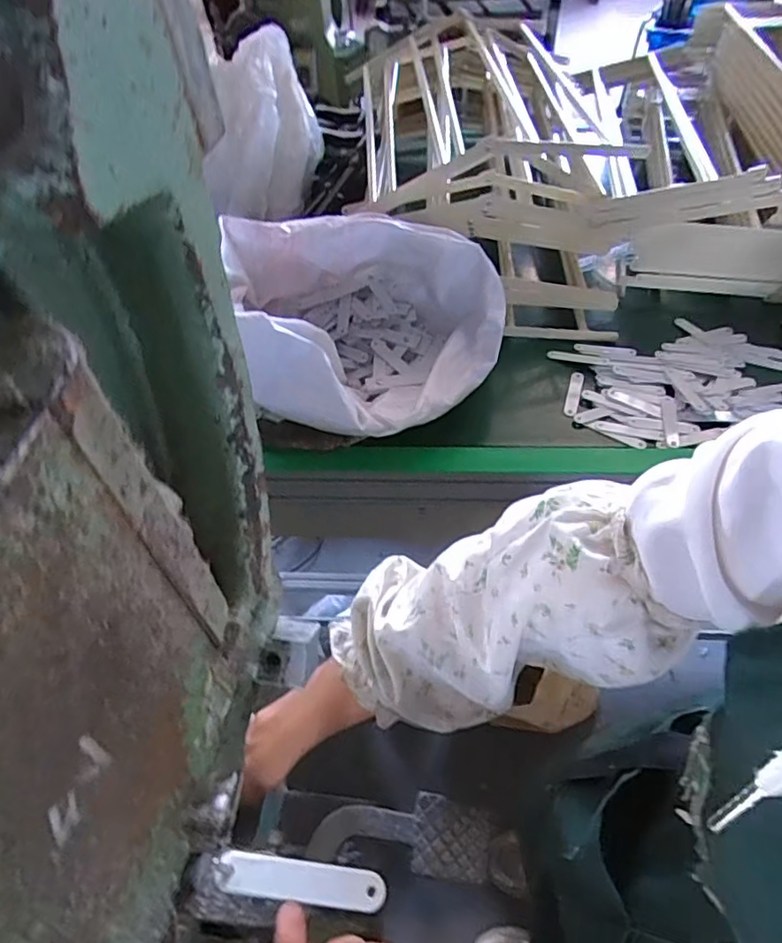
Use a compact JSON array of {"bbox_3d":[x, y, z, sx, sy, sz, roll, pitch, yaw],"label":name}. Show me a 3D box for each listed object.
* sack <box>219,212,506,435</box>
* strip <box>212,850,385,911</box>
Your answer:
[{"bbox_3d":[-0.035,-0.193,0.735,0.345,0.179,0.326,5,52,8],"label":"sack"},{"bbox_3d":[-0.046,0.216,0.303,0.087,0.004,0.018,13,52,-5],"label":"strip"}]

